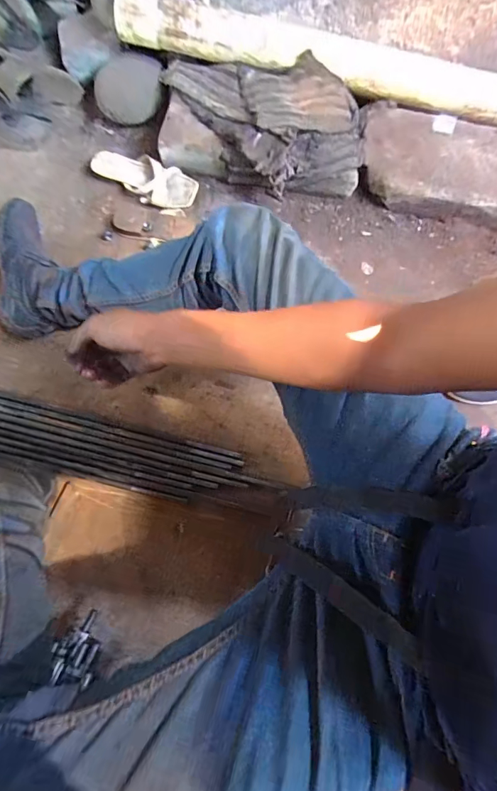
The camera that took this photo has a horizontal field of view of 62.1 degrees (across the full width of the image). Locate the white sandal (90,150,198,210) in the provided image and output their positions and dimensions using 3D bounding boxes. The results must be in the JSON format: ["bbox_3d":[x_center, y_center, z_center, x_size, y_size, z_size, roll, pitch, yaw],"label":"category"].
[{"bbox_3d":[-0.224,-0.478,0.894,0.239,0.042,0.083,32,76,9],"label":"white sandal"}]

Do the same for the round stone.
[{"bbox_3d":[-0.276,-0.702,0.948,0.154,0.066,0.141,0,73,0],"label":"round stone"}]

